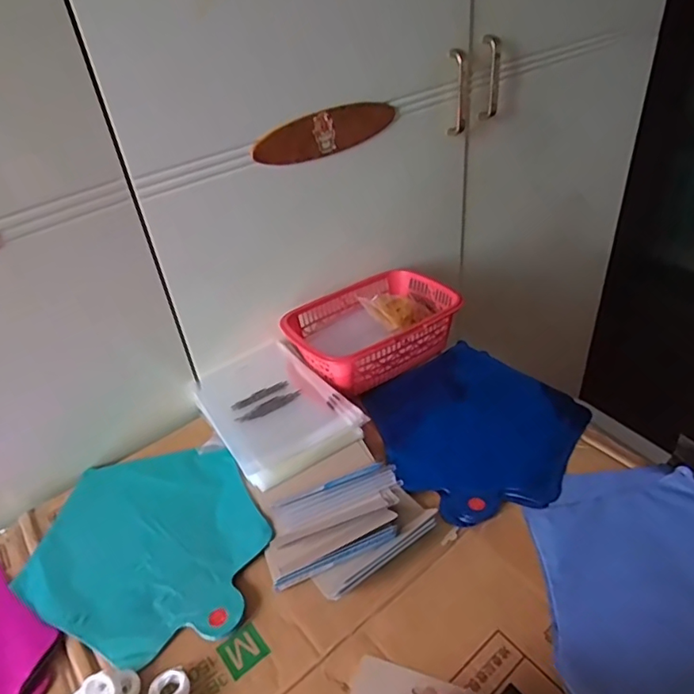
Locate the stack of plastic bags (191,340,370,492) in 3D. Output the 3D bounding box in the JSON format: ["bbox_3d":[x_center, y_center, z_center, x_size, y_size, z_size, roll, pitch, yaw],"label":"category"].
[{"bbox_3d":[-0.086,0.071,0.634,0.146,0.031,0.200,-28,42,-27],"label":"stack of plastic bags"}]

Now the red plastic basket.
[{"bbox_3d":[0.034,-0.022,0.718,0.209,0.070,0.147,-28,42,-27],"label":"red plastic basket"}]

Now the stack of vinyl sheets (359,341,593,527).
[{"bbox_3d":[0.137,0.082,0.618,0.220,0.009,0.232,-30,43,-29],"label":"stack of vinyl sheets"}]

